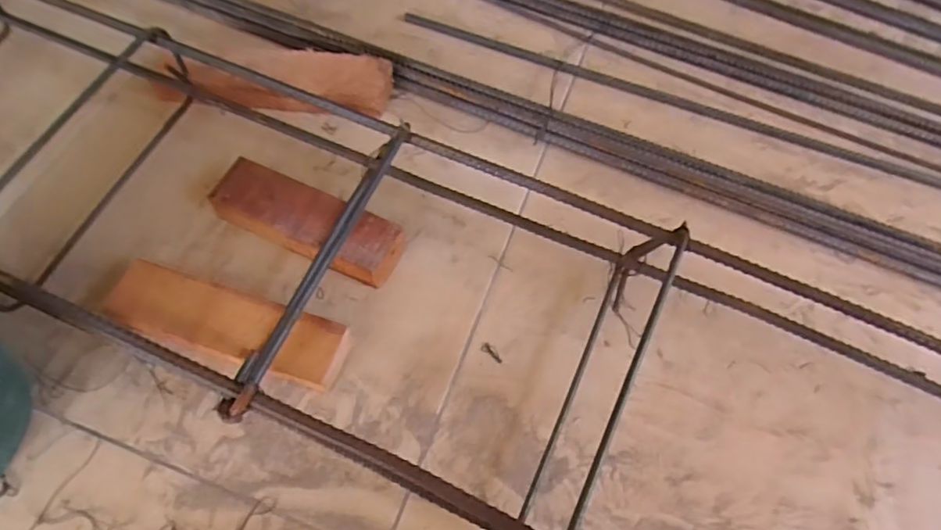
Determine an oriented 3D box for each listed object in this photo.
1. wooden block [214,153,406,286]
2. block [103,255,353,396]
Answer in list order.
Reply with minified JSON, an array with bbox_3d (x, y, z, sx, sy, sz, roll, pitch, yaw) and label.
[{"bbox_3d":[-0.170,-0.043,0.583,0.195,0.043,0.062,25,65,9],"label":"wooden block"},{"bbox_3d":[-0.227,0.057,0.527,0.224,0.045,0.064,17,64,5],"label":"block"}]

